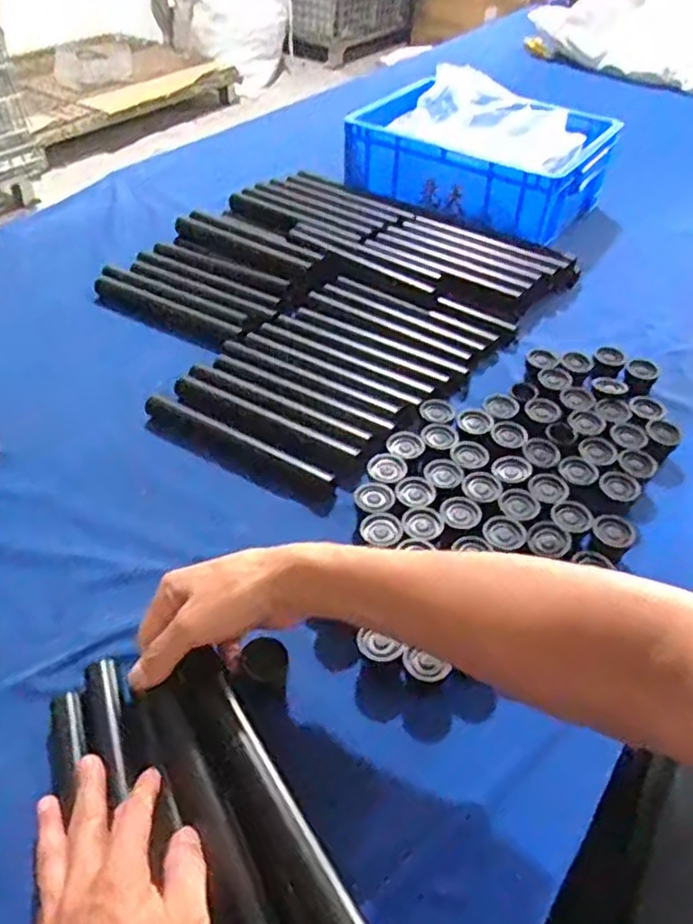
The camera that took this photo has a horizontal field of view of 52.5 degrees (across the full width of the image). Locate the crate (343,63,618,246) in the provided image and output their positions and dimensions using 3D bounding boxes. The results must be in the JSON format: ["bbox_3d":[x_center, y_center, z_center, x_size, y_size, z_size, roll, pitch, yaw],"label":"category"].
[{"bbox_3d":[0.197,-0.469,1.048,0.336,0.125,0.276,26,49,22],"label":"crate"}]

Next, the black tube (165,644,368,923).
[{"bbox_3d":[-0.052,0.206,0.434,0.033,0.036,0.198,-25,56,-25],"label":"black tube"}]

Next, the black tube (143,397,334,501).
[{"bbox_3d":[-0.110,-0.016,0.697,0.212,0.026,0.023,23,48,20],"label":"black tube"}]

